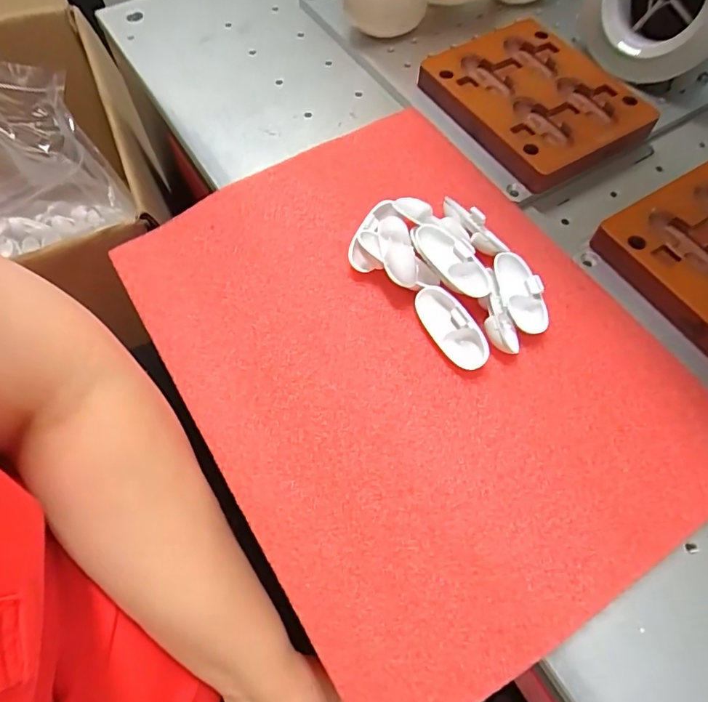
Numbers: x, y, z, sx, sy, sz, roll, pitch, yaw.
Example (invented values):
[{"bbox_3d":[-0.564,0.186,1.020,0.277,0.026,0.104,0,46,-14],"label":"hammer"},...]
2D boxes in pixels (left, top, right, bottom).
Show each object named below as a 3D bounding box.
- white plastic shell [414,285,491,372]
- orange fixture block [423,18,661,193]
[{"bbox_3d":[0.058,-0.016,0.304,0.021,0.018,0.059,-27,66,-14],"label":"white plastic shell"},{"bbox_3d":[0.142,-0.201,0.404,0.130,0.025,0.149,-31,67,-16],"label":"orange fixture block"}]

